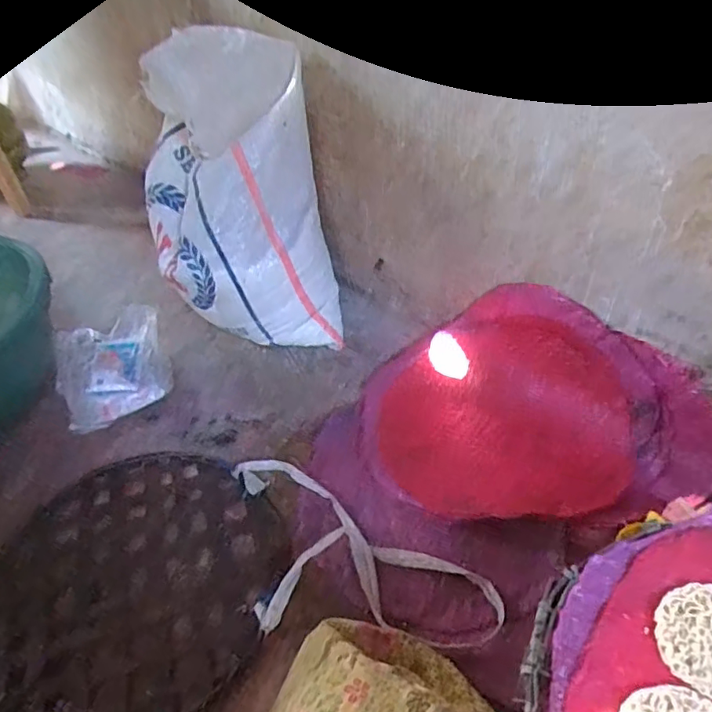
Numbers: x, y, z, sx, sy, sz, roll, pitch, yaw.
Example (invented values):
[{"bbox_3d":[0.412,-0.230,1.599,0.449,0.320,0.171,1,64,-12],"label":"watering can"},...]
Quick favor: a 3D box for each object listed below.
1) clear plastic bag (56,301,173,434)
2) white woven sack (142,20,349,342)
[{"bbox_3d":[-0.399,0.010,0.921,0.170,0.087,0.222,-14,42,-10],"label":"clear plastic bag"},{"bbox_3d":[-0.188,-0.230,0.904,0.273,0.455,0.189,-9,41,-5],"label":"white woven sack"}]

